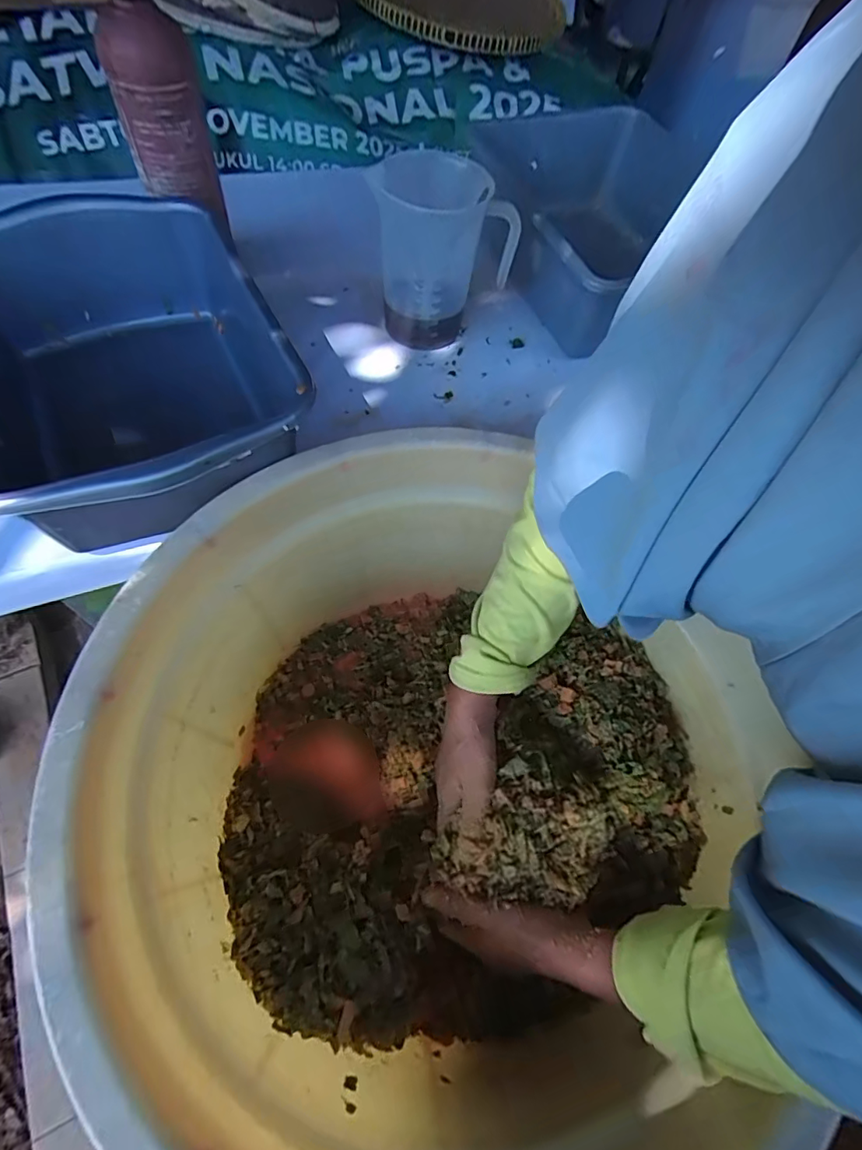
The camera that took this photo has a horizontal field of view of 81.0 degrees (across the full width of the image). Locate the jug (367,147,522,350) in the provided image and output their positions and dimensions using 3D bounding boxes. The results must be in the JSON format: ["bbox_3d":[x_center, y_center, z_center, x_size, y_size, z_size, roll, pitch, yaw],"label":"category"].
[{"bbox_3d":[0.014,-0.349,0.550,0.129,0.156,0.092,-27,65,-19],"label":"jug"}]

